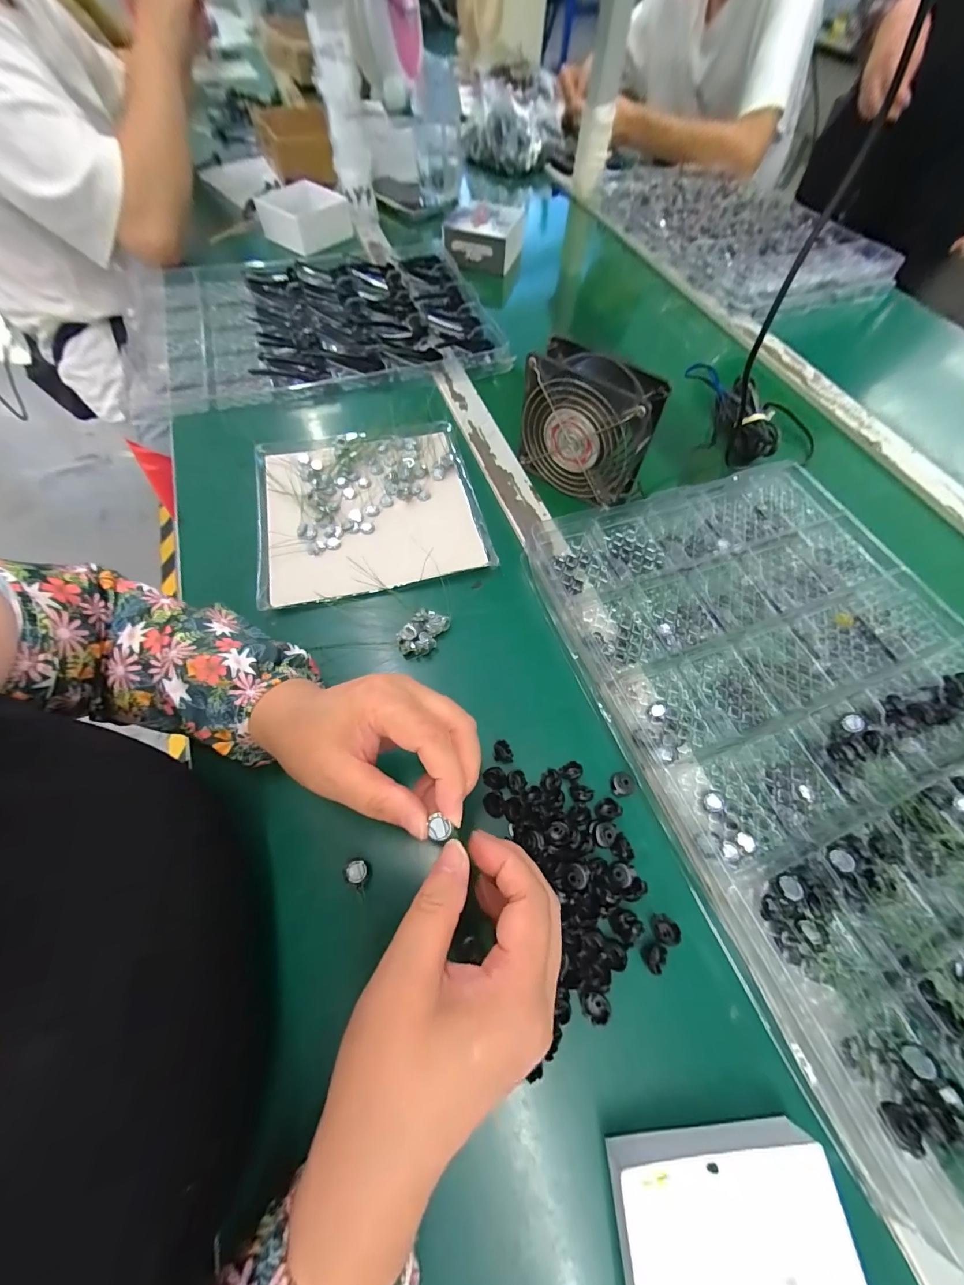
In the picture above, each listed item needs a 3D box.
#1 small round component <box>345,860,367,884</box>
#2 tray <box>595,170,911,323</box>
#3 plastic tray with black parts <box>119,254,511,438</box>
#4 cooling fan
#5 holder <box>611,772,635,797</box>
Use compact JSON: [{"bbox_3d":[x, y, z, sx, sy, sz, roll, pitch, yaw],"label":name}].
[{"bbox_3d":[-0.079,0.144,0.261,0.012,0.004,0.013,1,61,-1],"label":"small round component"},{"bbox_3d":[0.432,-0.737,0.737,0.313,0.040,0.529,-16,63,-10],"label":"tray"},{"bbox_3d":[-0.229,-0.432,0.547,0.447,0.020,0.345,-22,64,-13],"label":"plastic tray with black parts"},{"bbox_3d":[0.096,-0.199,0.395,0.117,0.118,0.043,37,67,17],"label":"cooling fan"},{"bbox_3d":[0.099,0.100,0.293,0.016,0.008,0.016,1,61,-1],"label":"holder"}]

